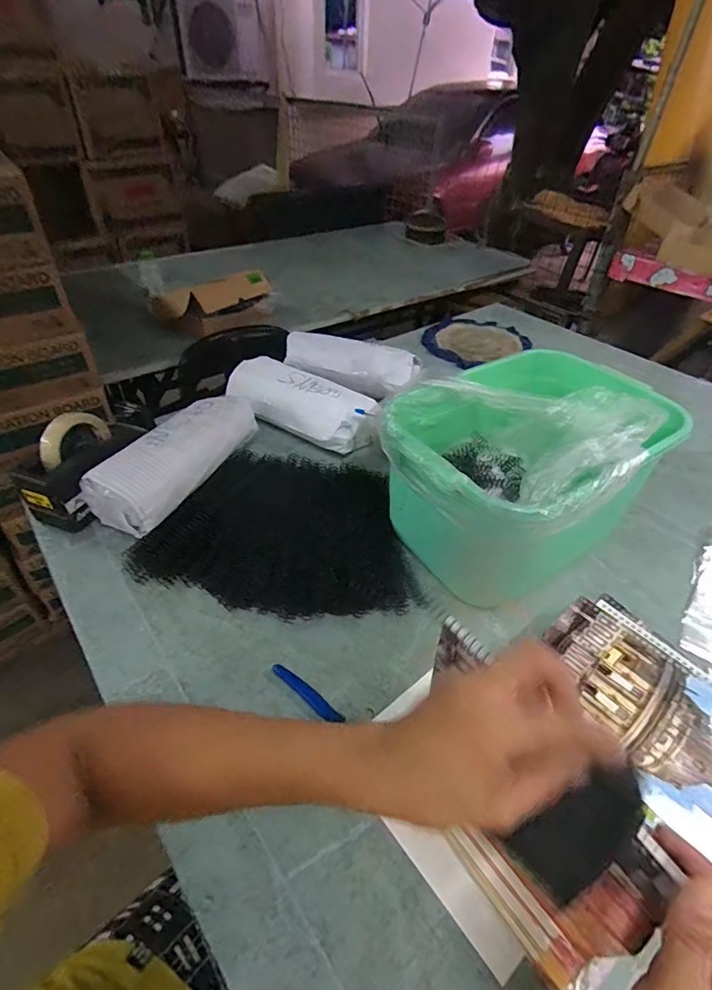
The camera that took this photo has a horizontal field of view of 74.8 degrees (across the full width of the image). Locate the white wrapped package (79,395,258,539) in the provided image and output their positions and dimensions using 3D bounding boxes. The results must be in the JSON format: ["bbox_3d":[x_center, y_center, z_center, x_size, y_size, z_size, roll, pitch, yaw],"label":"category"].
[{"bbox_3d":[-0.264,-0.058,0.698,0.113,0.074,0.260,21,46,19],"label":"white wrapped package"}]

